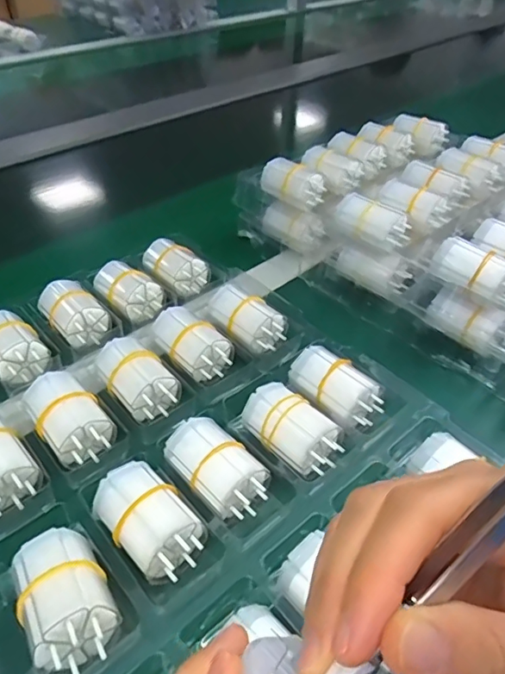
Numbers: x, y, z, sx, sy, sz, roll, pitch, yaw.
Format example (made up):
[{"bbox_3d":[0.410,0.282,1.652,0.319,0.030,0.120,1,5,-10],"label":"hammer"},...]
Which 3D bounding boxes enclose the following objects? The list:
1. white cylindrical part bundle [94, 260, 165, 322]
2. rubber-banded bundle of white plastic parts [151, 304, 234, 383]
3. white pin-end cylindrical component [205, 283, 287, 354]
[{"bbox_3d":[-0.106,-0.041,0.436,0.059,0.027,0.036,33,51,30],"label":"white cylindrical part bundle"},{"bbox_3d":[-0.046,0.003,0.385,0.040,0.028,0.061,-27,49,-27],"label":"rubber-banded bundle of white plastic parts"},{"bbox_3d":[-0.004,-0.015,0.410,0.040,0.033,0.062,-25,48,-26],"label":"white pin-end cylindrical component"}]

